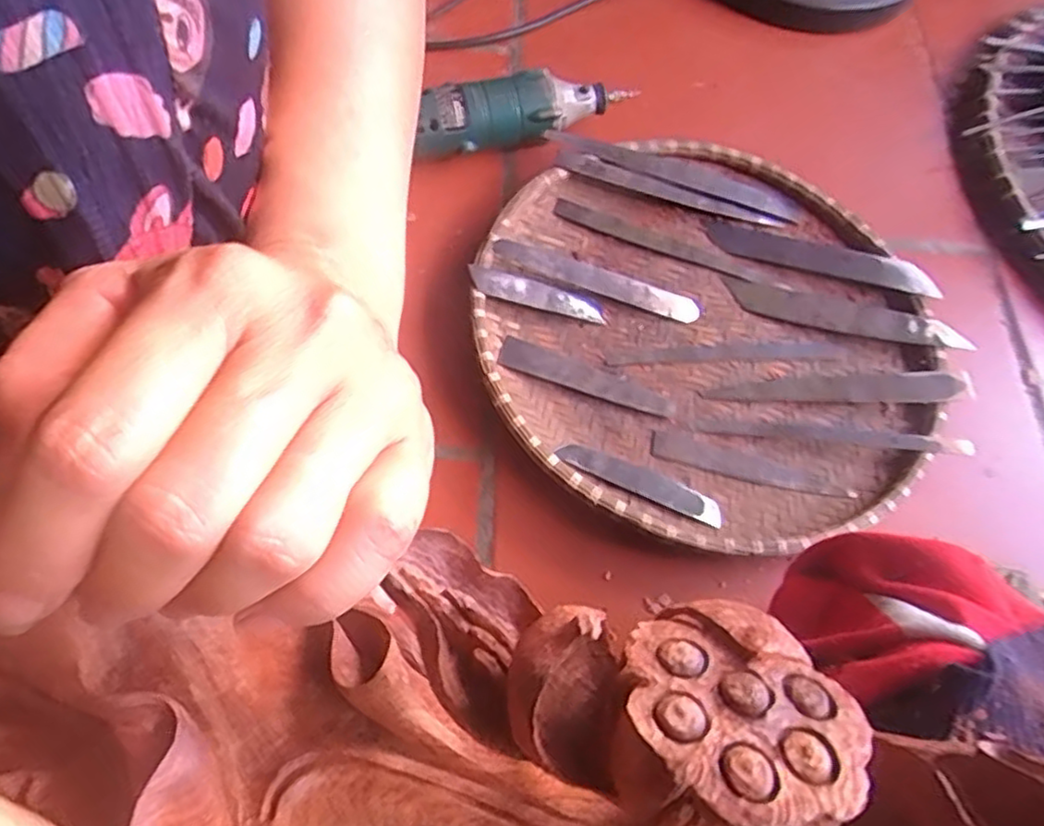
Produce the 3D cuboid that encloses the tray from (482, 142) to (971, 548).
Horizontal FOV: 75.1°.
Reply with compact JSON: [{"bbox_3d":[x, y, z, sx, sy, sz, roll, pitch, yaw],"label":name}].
[{"bbox_3d":[0.133,-0.064,0.495,0.306,0.034,0.334,2,63,-3],"label":"tray"}]

